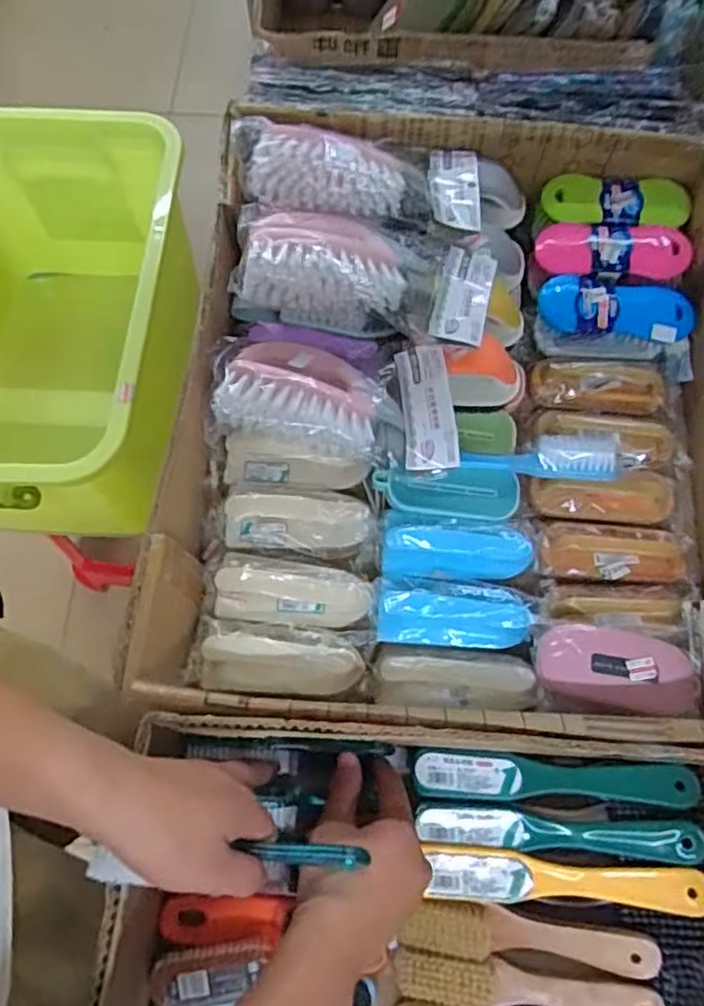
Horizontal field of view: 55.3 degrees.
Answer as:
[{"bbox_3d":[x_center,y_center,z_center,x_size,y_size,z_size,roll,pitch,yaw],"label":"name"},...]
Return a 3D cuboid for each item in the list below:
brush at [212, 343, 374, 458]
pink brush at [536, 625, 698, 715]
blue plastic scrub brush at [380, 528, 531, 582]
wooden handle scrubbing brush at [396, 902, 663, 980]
[{"bbox_3d":[-0.044,-0.099,0.594,0.138,0.050,0.091,11,70,5],"label":"brush"},{"bbox_3d":[0.211,0.133,0.536,0.125,0.030,0.059,9,70,4],"label":"pink brush"},{"bbox_3d":[0.093,0.045,0.595,0.127,0.034,0.040,3,70,2],"label":"blue plastic scrub brush"},{"bbox_3d":[0.133,0.326,0.503,0.181,0.019,0.036,5,70,3],"label":"wooden handle scrubbing brush"}]

